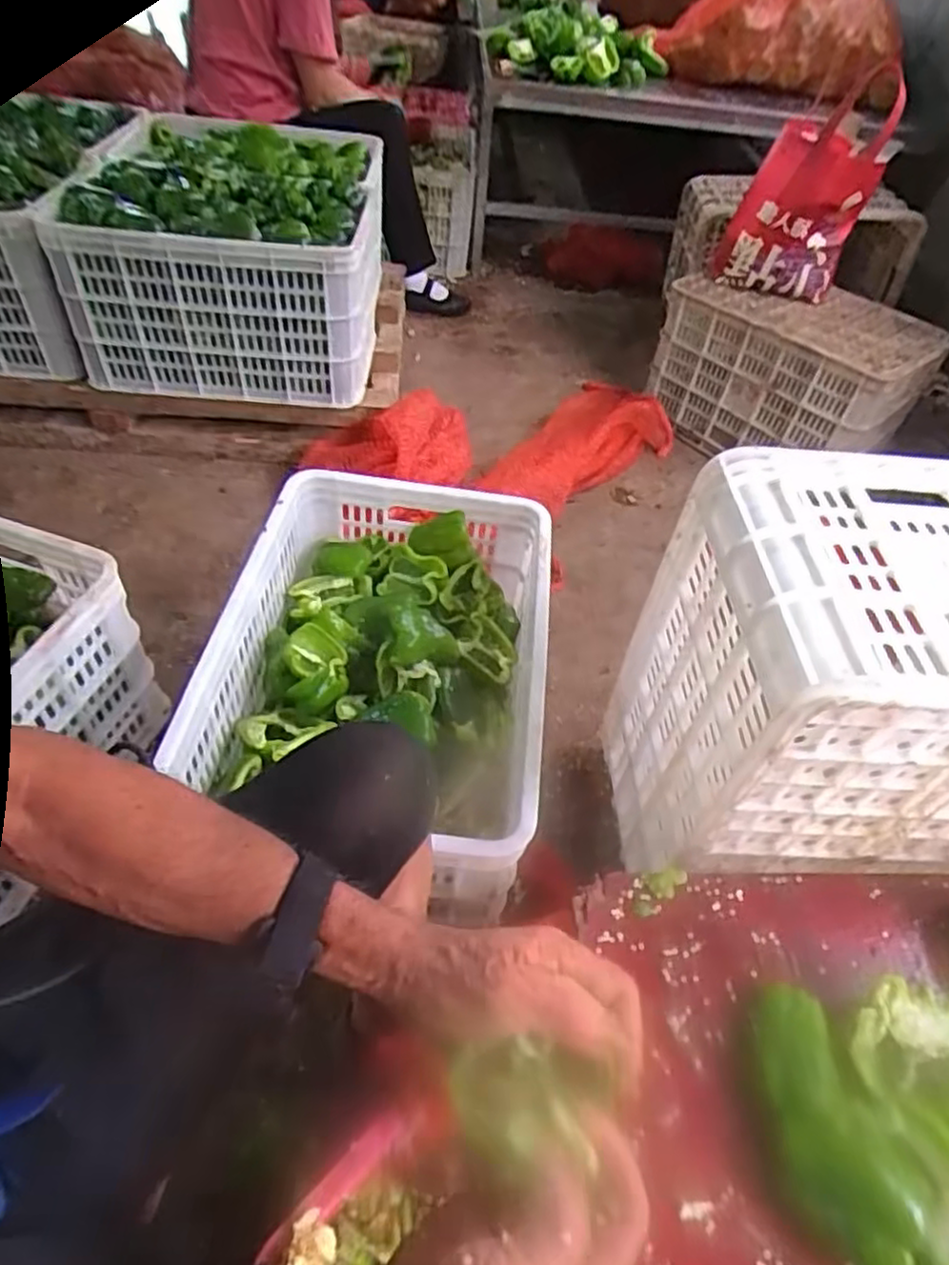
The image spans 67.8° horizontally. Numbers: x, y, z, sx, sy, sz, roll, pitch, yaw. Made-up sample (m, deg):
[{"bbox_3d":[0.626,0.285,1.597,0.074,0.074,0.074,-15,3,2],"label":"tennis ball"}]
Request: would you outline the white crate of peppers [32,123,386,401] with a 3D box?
[{"bbox_3d":[-0.434,-0.689,1.323,0.486,0.318,0.486,2,48,-5],"label":"white crate of peppers"}]

